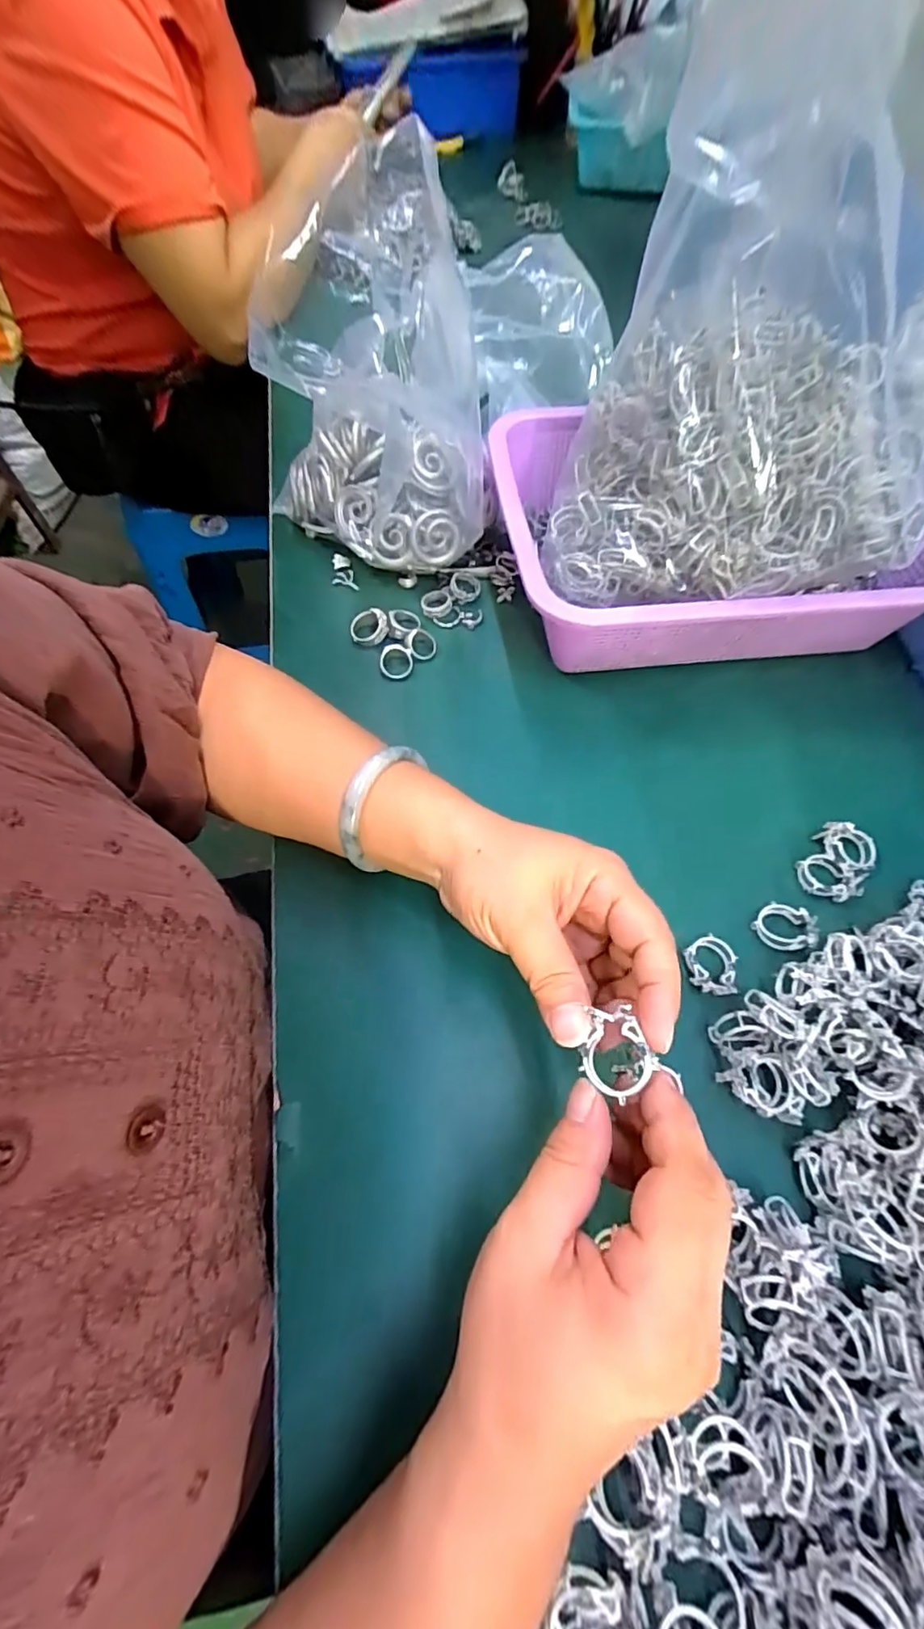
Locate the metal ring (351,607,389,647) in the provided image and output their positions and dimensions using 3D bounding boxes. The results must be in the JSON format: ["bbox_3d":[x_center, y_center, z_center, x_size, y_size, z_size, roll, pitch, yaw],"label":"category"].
[{"bbox_3d":[-0.069,-0.139,0.406,0.028,0.008,0.028,0,90,11],"label":"metal ring"}]

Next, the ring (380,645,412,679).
[{"bbox_3d":[-0.047,-0.110,0.397,0.026,0.006,0.026,1,83,-8],"label":"ring"}]

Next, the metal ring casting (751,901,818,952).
[{"bbox_3d":[0.181,0.063,0.309,0.032,0.008,0.024,17,64,8],"label":"metal ring casting"}]

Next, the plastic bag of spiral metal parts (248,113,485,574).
[{"bbox_3d":[-0.067,-0.281,0.369,0.154,0.214,0.119,-5,63,-3],"label":"plastic bag of spiral metal parts"}]

